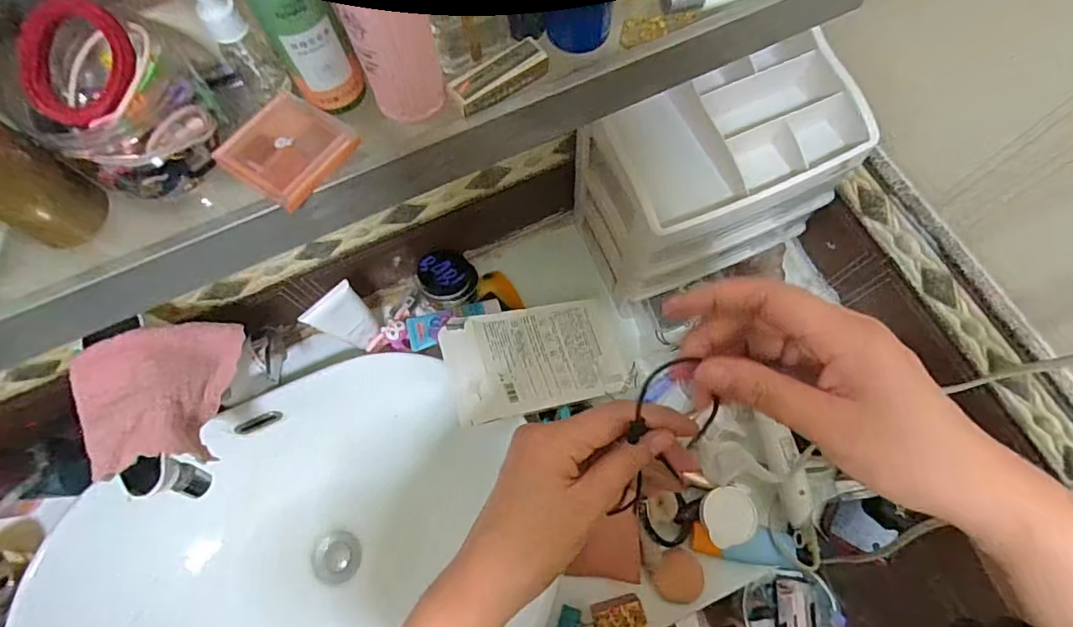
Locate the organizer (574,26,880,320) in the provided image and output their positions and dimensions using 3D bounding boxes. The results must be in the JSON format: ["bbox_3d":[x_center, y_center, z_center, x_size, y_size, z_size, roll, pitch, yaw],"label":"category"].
[{"bbox_3d":[0.183,-0.152,0.569,0.235,0.209,0.163,-23,72,-6],"label":"organizer"}]

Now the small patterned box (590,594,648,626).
[{"bbox_3d":[0.087,0.321,0.544,0.052,0.048,0.041,-13,72,-3],"label":"small patterned box"}]

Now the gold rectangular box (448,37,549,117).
[{"bbox_3d":[-0.024,-0.145,0.319,0.064,0.016,0.018,-37,74,-10],"label":"gold rectangular box"}]

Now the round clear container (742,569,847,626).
[{"bbox_3d":[0.530,0.635,1.085,0.177,0.075,0.167,-7,52,9],"label":"round clear container"}]

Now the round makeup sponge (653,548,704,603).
[{"bbox_3d":[0.158,0.291,0.575,0.055,0.010,0.050,-1,71,2],"label":"round makeup sponge"}]

